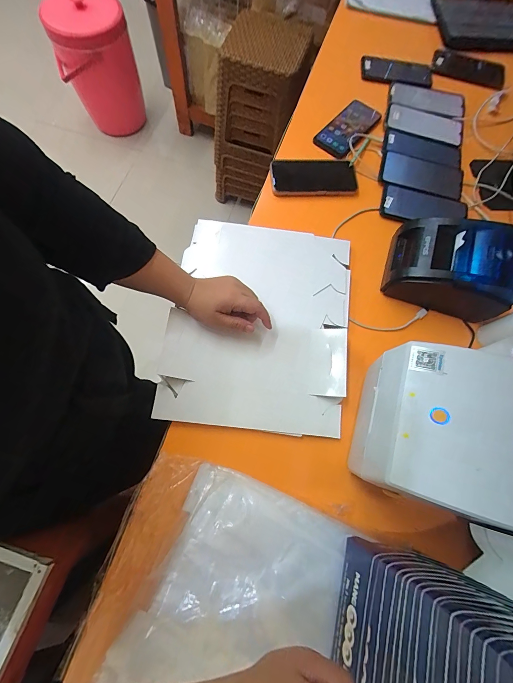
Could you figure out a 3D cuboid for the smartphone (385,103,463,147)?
[{"bbox_3d":[0.363,-0.469,0.654,0.162,0.012,0.091,19,72,3],"label":"smartphone"}]

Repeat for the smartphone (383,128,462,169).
[{"bbox_3d":[0.346,-0.401,0.634,0.161,0.015,0.072,18,72,2],"label":"smartphone"}]

